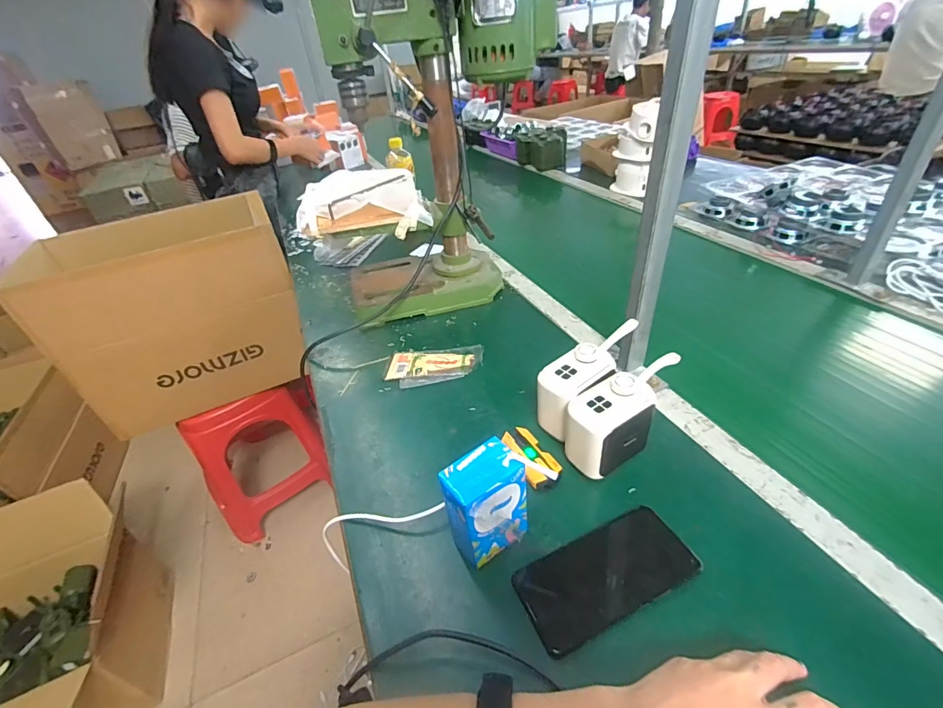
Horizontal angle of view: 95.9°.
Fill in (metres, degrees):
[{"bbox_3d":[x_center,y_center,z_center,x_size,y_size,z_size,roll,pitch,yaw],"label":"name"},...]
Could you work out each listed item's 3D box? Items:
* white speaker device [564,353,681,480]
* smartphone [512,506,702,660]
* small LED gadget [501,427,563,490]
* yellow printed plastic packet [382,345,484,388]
[{"bbox_3d":[0.167,0.067,0.460,0.139,0.097,0.052,-24,40,-22],"label":"white speaker device"},{"bbox_3d":[0.118,0.192,0.377,0.153,0.008,0.075,-20,39,-15],"label":"smartphone"},{"bbox_3d":[0.067,0.115,0.476,0.039,0.018,0.077,-20,39,-15],"label":"small LED gadget"},{"bbox_3d":[-0.056,0.015,0.642,0.145,0.011,0.086,-7,37,1],"label":"yellow printed plastic packet"}]

